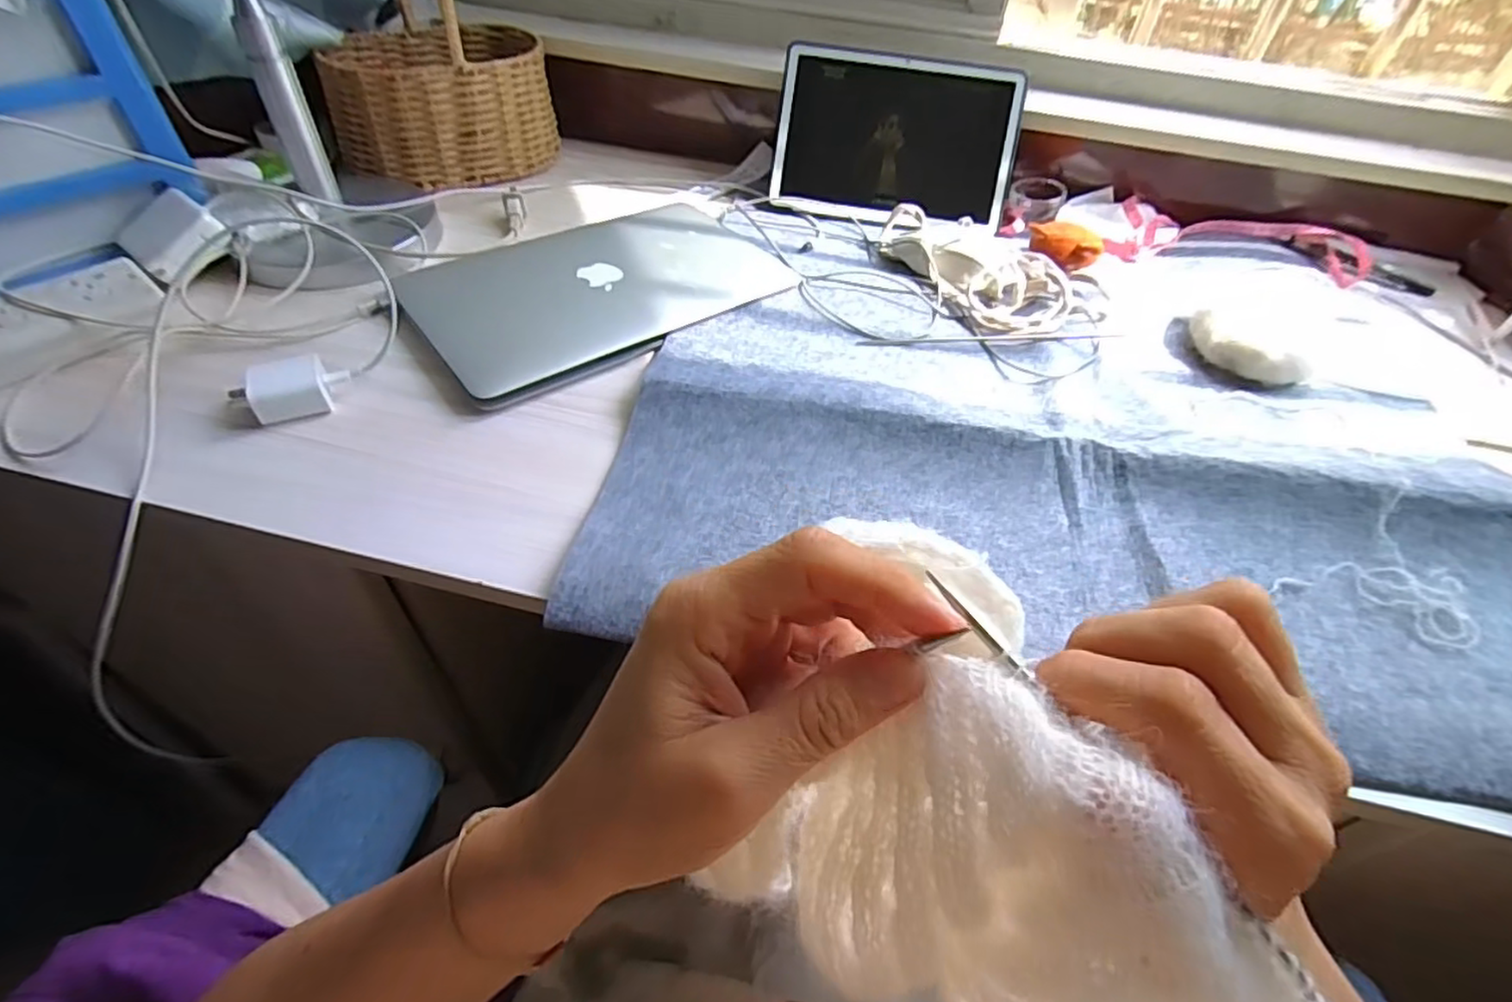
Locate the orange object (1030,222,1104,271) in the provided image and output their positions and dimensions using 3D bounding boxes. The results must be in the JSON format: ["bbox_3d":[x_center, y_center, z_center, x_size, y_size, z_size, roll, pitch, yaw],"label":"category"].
[{"bbox_3d":[0.289,-0.241,0.631,0.060,0.030,0.045,12,48,6],"label":"orange object"}]

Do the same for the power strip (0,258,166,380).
[{"bbox_3d":[-0.522,-0.114,0.463,0.057,0.031,0.185,37,55,25],"label":"power strip"}]

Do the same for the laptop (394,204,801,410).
[{"bbox_3d":[-0.133,-0.189,0.567,0.296,0.022,0.181,-29,57,-28],"label":"laptop"}]

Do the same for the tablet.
[{"bbox_3d":[0.142,-0.368,0.684,0.239,0.157,0.013,10,10,3],"label":"tablet"}]

